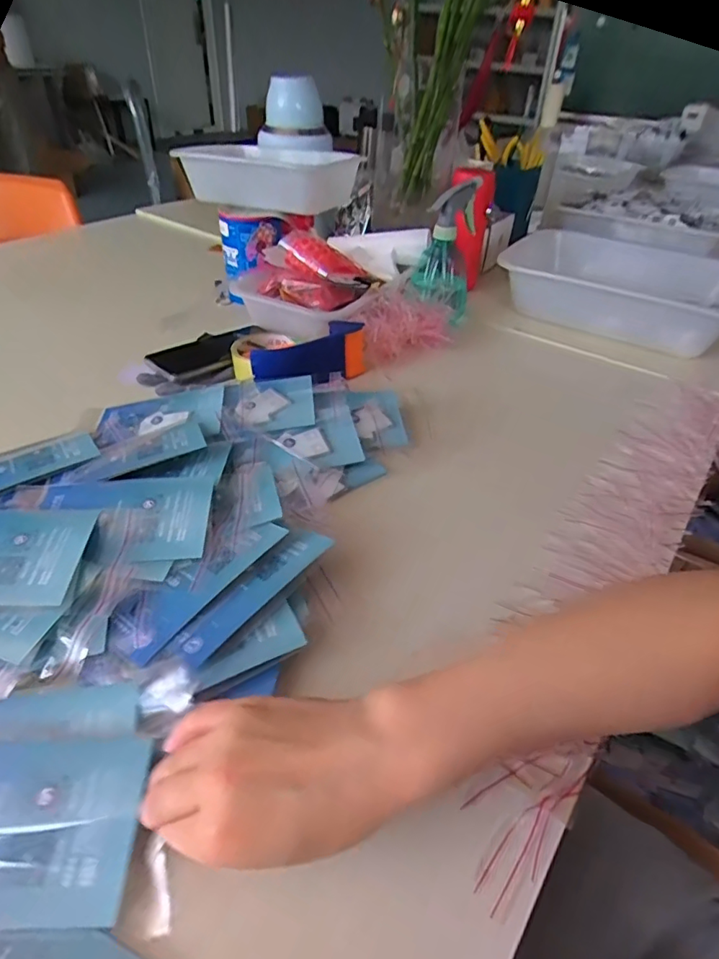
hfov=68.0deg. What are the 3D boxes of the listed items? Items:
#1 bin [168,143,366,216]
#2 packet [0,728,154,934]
[{"bbox_3d":[-0.132,-0.454,0.811,0.230,0.069,0.172,16,42,14],"label":"bin"},{"bbox_3d":[-0.196,0.173,0.273,0.160,0.010,0.087,2,47,-2],"label":"packet"}]

